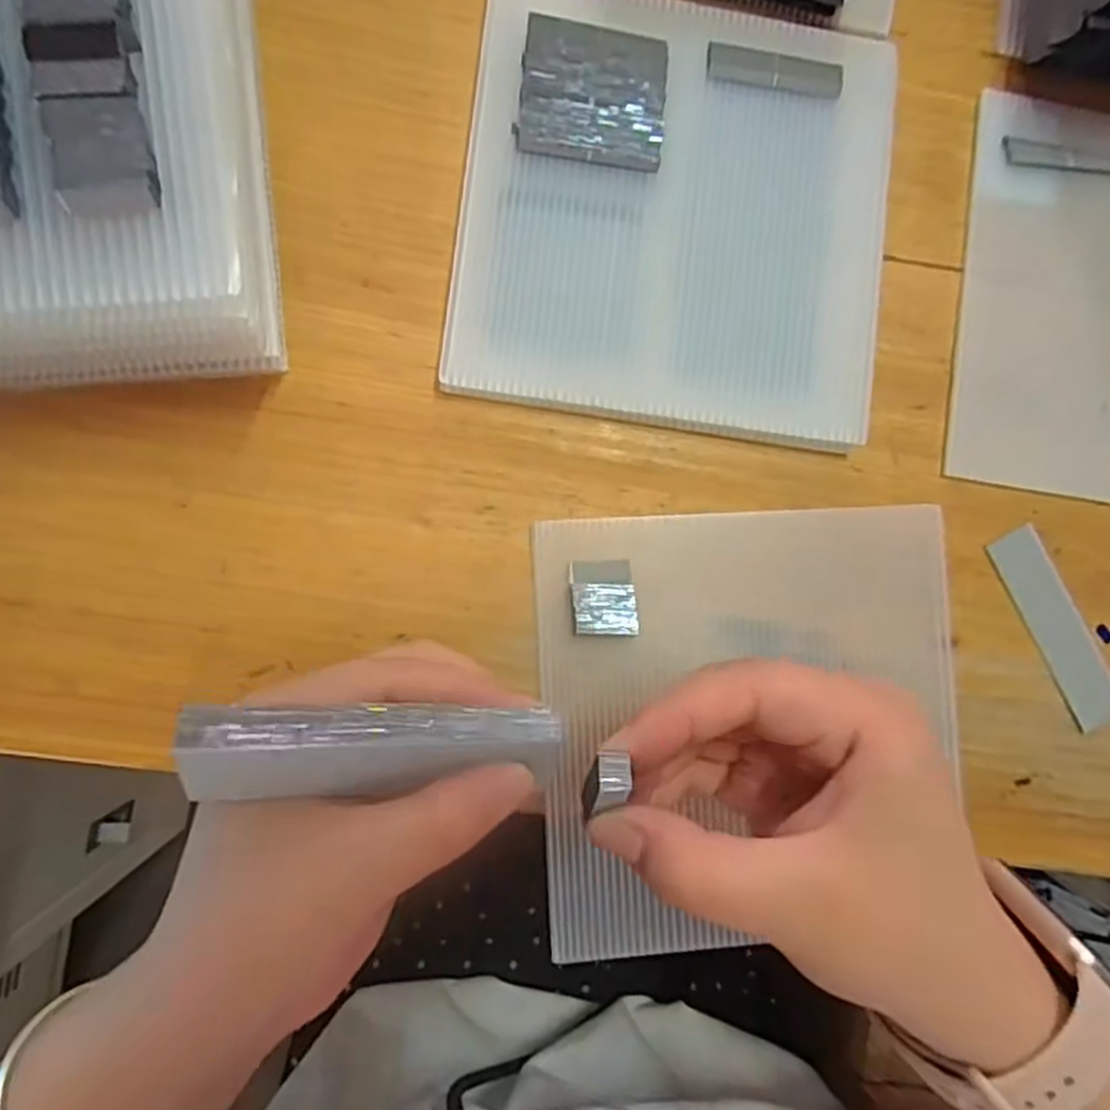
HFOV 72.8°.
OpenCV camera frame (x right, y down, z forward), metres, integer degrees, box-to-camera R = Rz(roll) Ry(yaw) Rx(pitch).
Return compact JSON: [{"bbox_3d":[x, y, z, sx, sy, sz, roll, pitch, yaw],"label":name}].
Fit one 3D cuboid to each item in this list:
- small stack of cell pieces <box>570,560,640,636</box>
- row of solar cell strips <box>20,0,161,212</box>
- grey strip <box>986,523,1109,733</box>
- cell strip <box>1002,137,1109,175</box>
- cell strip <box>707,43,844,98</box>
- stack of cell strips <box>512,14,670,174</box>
[{"bbox_3d":[0.018,0.016,0.272,0.023,0.004,0.028,-6,87,-6],"label":"small stack of cell pieces"},{"bbox_3d":[-0.124,-0.144,0.193,0.025,0.007,0.110,-9,88,-7],"label":"row of solar cell strips"},{"bbox_3d":[0.197,0.029,0.294,0.022,0.004,0.081,-27,89,-6],"label":"grey strip"},{"bbox_3d":[0.208,-0.162,0.305,0.052,0.004,0.011,4,86,-5],"label":"cell strip"},{"bbox_3d":[0.084,-0.185,0.286,0.052,0.004,0.014,6,86,-5],"label":"cell strip"},{"bbox_3d":[0.014,-0.170,0.278,0.053,0.006,0.052,8,86,-5],"label":"stack of cell strips"}]

